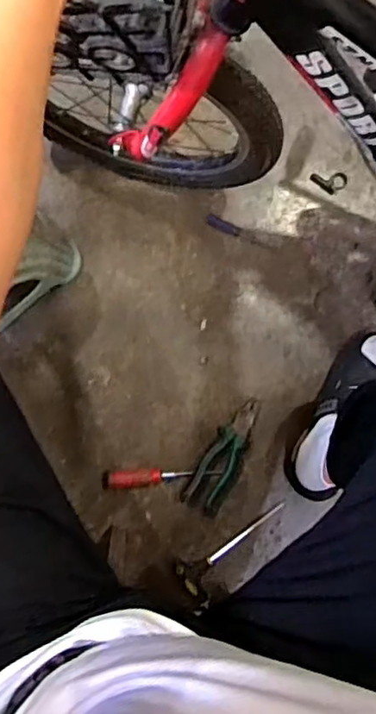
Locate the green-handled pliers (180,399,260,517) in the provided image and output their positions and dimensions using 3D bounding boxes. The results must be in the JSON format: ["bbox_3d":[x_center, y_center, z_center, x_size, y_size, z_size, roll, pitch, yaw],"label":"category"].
[{"bbox_3d":[0.057,0.154,0.947,0.062,0.023,0.191,27,91,-4],"label":"green-handled pliers"}]

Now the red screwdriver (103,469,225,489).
[{"bbox_3d":[-0.043,0.187,0.947,0.186,0.031,0.030,-6,93,-3],"label":"red screwdriver"}]

